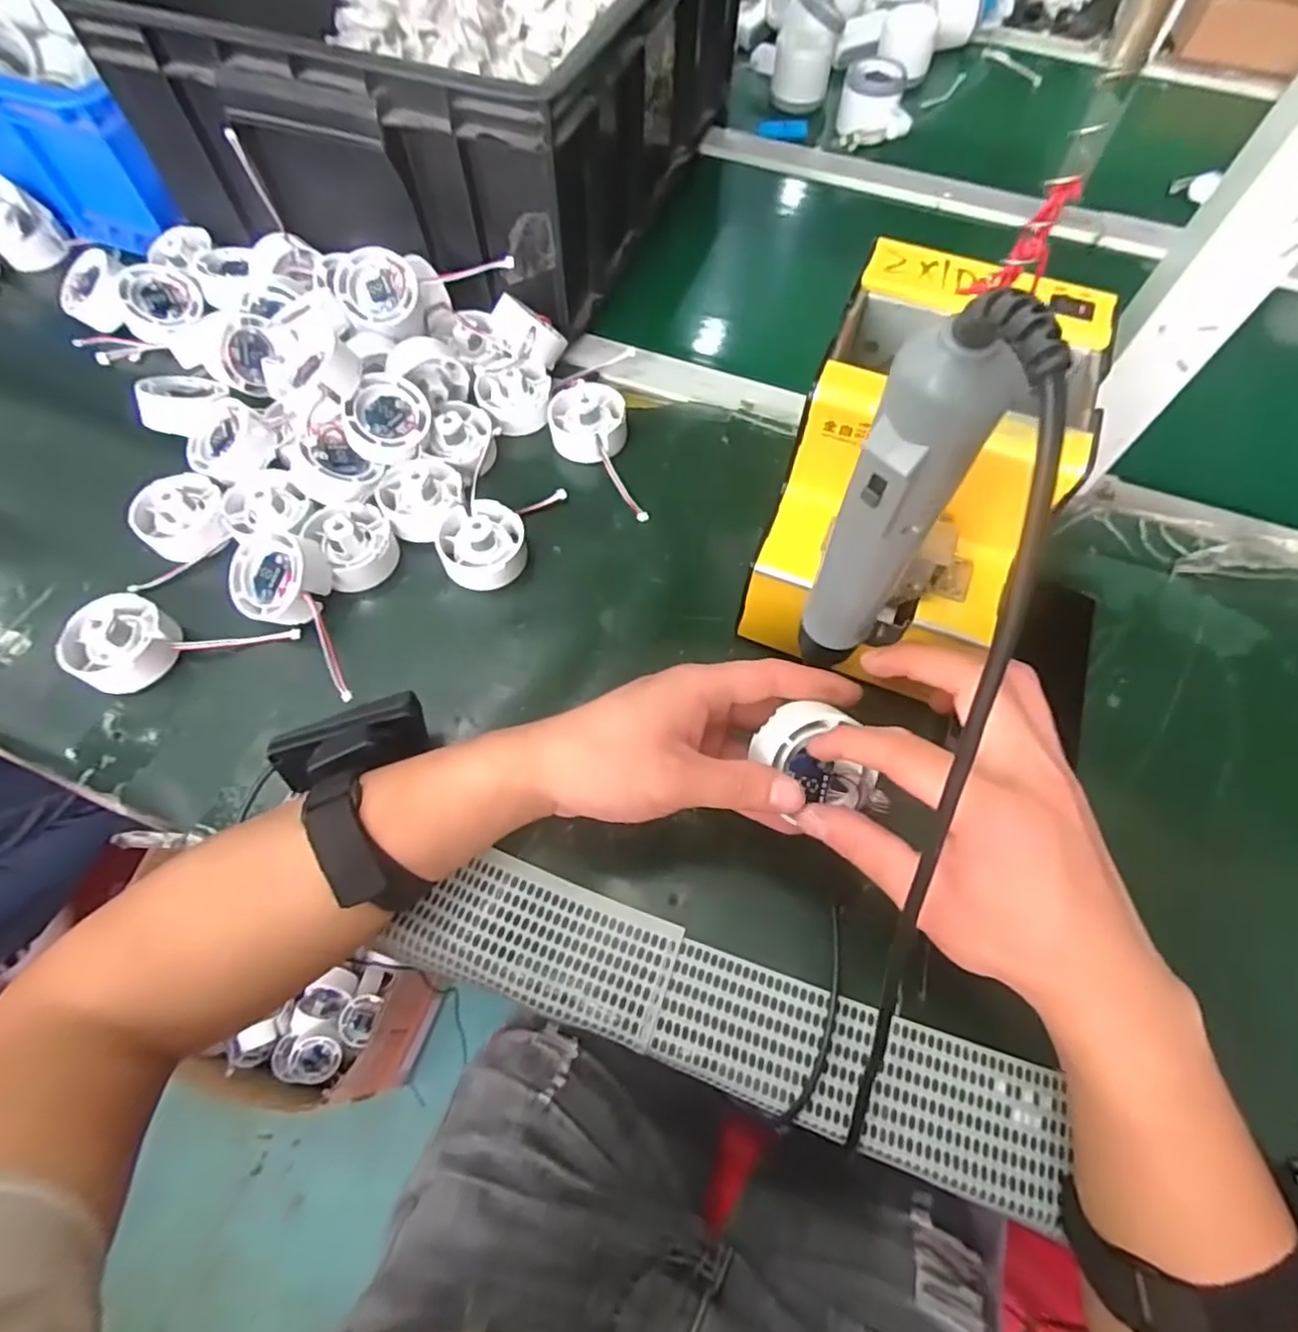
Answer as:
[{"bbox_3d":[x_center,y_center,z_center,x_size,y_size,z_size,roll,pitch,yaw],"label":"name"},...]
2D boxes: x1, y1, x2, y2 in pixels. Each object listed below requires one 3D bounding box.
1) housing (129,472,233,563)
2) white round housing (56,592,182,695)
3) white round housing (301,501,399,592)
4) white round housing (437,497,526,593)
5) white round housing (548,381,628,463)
[{"bbox_3d":[-0.303,-0.098,0.429,0.052,0.021,0.052,3,77,-13],"label":"housing"},{"bbox_3d":[-0.309,-0.014,0.389,0.054,0.031,0.054,1,63,-1],"label":"white round housing"},{"bbox_3d":[-0.189,-0.080,0.424,0.047,0.031,0.054,-32,68,-16],"label":"white round housing"},{"bbox_3d":[-0.106,-0.079,0.424,0.053,0.027,0.057,1,63,-1],"label":"white round housing"},{"bbox_3d":[-0.044,-0.177,0.474,0.056,0.025,0.055,1,63,-1],"label":"white round housing"}]

